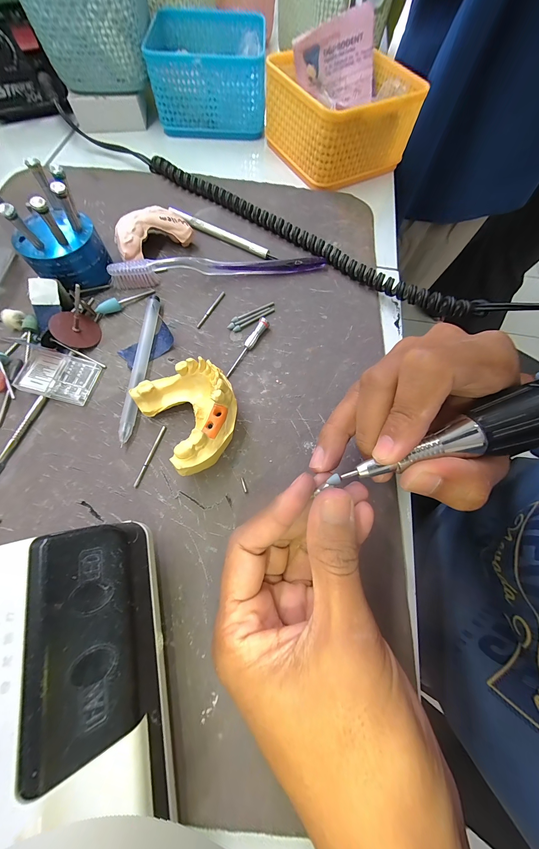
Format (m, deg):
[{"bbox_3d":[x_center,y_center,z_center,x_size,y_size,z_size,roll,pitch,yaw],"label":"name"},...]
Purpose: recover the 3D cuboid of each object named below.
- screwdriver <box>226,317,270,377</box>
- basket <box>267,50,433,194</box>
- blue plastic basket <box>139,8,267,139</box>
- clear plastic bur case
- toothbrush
[{"bbox_3d":[-0.017,-0.062,0.214,0.007,0.009,0.056,28,70,9],"label":"screwdriver"},{"bbox_3d":[0.078,-0.350,0.306,0.130,0.064,0.130,-29,72,-13],"label":"basket"},{"bbox_3d":[-0.071,-0.431,0.331,0.131,0.063,0.131,0,68,-2],"label":"blue plastic basket"},{"bbox_3d":[-0.154,-0.035,0.196,0.047,0.012,0.035,14,68,3],"label":"clear plastic bur case"},{"bbox_3d":[-0.043,-0.139,0.238,0.186,0.020,0.010,-8,69,-5],"label":"toothbrush"}]

